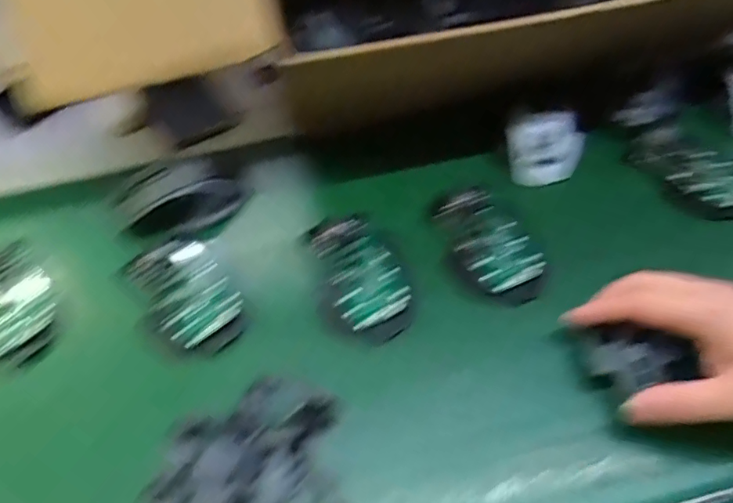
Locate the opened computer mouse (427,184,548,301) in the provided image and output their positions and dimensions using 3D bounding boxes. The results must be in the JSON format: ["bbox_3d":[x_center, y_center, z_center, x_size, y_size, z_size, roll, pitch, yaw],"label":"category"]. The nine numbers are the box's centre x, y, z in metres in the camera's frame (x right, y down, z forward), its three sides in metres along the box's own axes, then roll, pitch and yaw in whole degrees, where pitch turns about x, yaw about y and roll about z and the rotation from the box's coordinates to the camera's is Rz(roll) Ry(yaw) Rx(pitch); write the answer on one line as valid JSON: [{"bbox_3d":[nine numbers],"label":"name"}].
[{"bbox_3d":[0.100,-0.006,0.446,0.066,0.019,0.107,-20,55,-9],"label":"opened computer mouse"}]

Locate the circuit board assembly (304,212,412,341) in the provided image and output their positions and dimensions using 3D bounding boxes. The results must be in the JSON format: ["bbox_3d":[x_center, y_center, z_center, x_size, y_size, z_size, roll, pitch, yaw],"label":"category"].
[{"bbox_3d":[-0.004,0.018,0.430,0.066,0.016,0.108,-18,66,-8],"label":"circuit board assembly"}]

